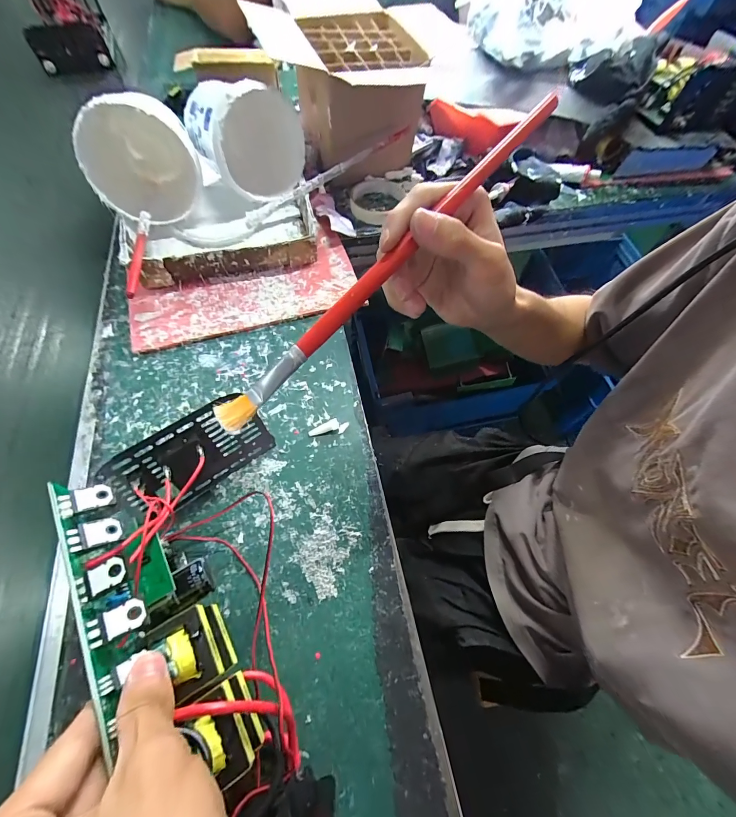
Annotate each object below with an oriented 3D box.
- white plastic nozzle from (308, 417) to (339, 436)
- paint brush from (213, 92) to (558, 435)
[{"bbox_3d":[-0.046,0.019,0.353,0.032,0.007,0.012,-14,65,-11],"label":"white plastic nozzle"},{"bbox_3d":[0.016,-0.084,0.188,0.014,0.009,0.258,43,84,16],"label":"paint brush"}]

